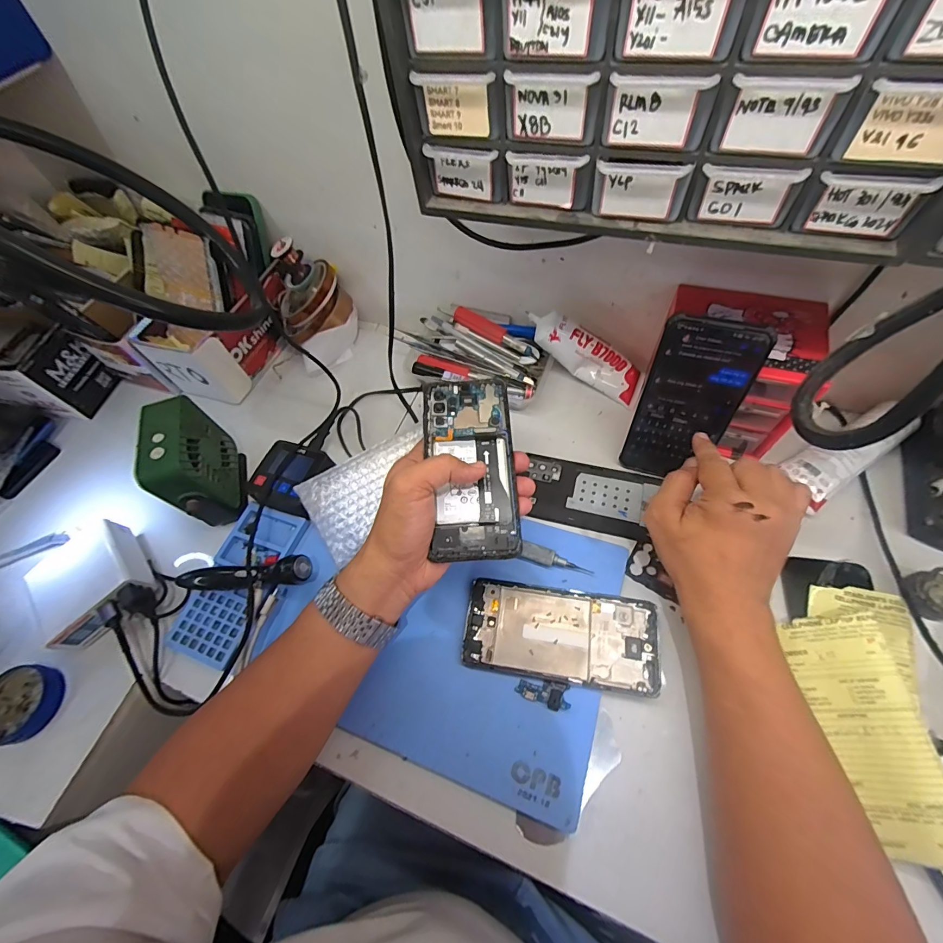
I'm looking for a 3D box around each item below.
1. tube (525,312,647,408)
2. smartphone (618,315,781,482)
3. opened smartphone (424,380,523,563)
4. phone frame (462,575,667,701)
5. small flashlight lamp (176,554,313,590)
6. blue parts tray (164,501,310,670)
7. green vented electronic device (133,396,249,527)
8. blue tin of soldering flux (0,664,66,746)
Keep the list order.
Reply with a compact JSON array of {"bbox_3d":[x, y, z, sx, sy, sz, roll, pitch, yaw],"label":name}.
[{"bbox_3d":[0.127,-0.126,0.467,0.145,0.041,0.032,31,62,-13],"label":"tube"},{"bbox_3d":[0.187,-0.055,0.371,0.077,0.161,0.015,28,51,18],"label":"smartphone"},{"bbox_3d":[0.000,-0.007,0.345,0.071,0.005,0.158,-6,67,0],"label":"opened smartphone"},{"bbox_3d":[0.076,0.138,0.355,0.159,0.012,0.073,5,61,10],"label":"phone frame"},{"bbox_3d":[-0.209,0.097,0.386,0.126,0.029,0.021,-9,59,14],"label":"small flashlight lamp"},{"bbox_3d":[-0.224,0.104,0.402,0.072,0.023,0.147,12,63,13],"label":"blue parts tray"},{"bbox_3d":[-0.276,-0.004,0.423,0.049,0.119,0.101,-26,63,-8],"label":"green vented electronic device"},{"bbox_3d":[-0.406,0.208,0.373,0.058,0.018,0.060,-3,60,5],"label":"blue tin of soldering flux"}]

